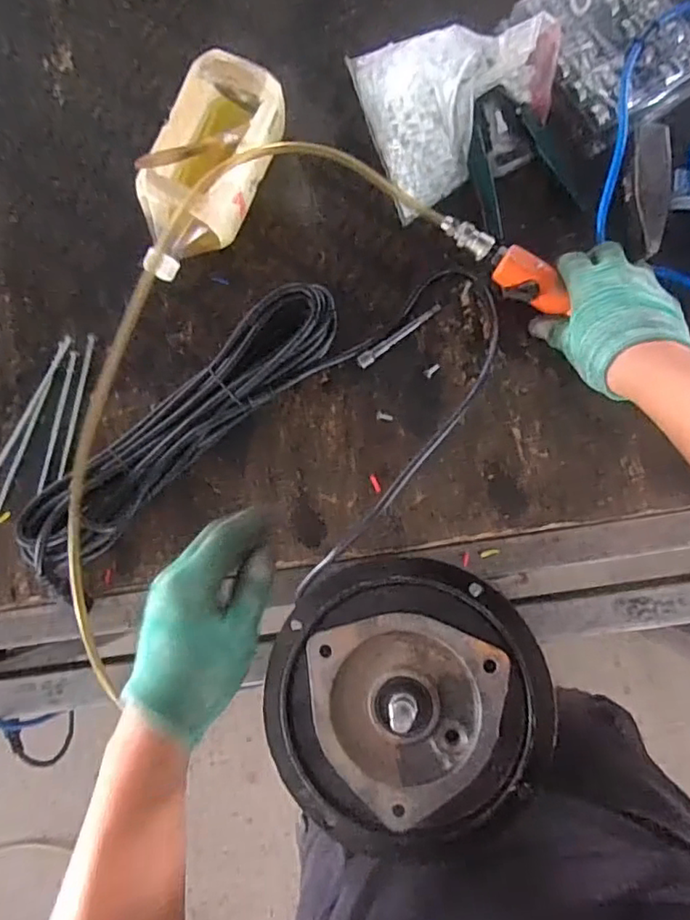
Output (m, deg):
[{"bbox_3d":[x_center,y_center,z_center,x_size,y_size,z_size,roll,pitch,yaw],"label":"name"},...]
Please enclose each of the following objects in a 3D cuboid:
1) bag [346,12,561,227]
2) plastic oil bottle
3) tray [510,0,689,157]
[{"bbox_3d":[0.119,-0.355,0.564,0.191,0.064,0.174,-18,83,1],"label":"bag"},{"bbox_3d":[-0.133,-0.270,0.563,0.098,0.075,0.206,17,85,4],"label":"plastic oil bottle"},{"bbox_3d":[0.267,-0.414,0.577,0.135,0.032,0.178,-29,83,-1],"label":"tray"}]

